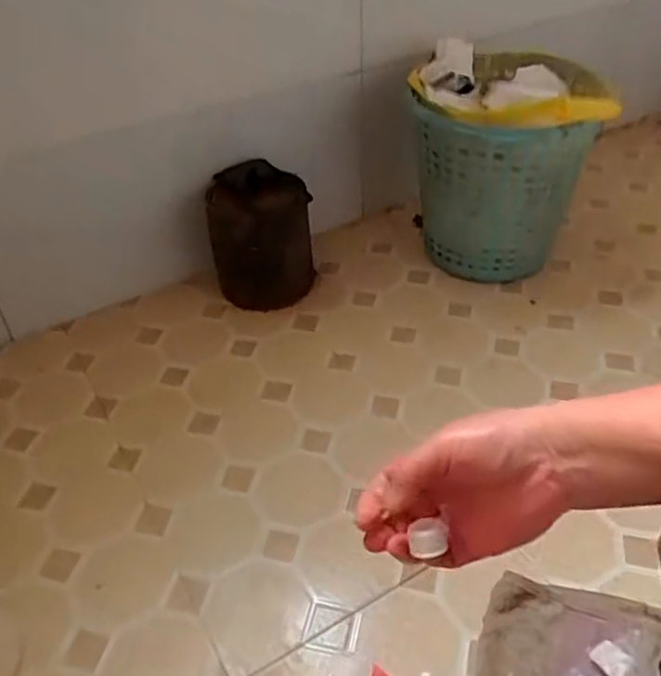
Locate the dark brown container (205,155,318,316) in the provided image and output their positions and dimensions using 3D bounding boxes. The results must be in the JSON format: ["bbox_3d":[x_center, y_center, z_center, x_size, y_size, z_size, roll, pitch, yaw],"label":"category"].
[{"bbox_3d":[-0.099,-0.144,0.956,0.140,0.172,0.122,-7,42,-4],"label":"dark brown container"}]

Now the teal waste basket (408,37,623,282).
[{"bbox_3d":[0.238,-0.238,0.945,0.244,0.269,0.238,2,42,6],"label":"teal waste basket"}]

